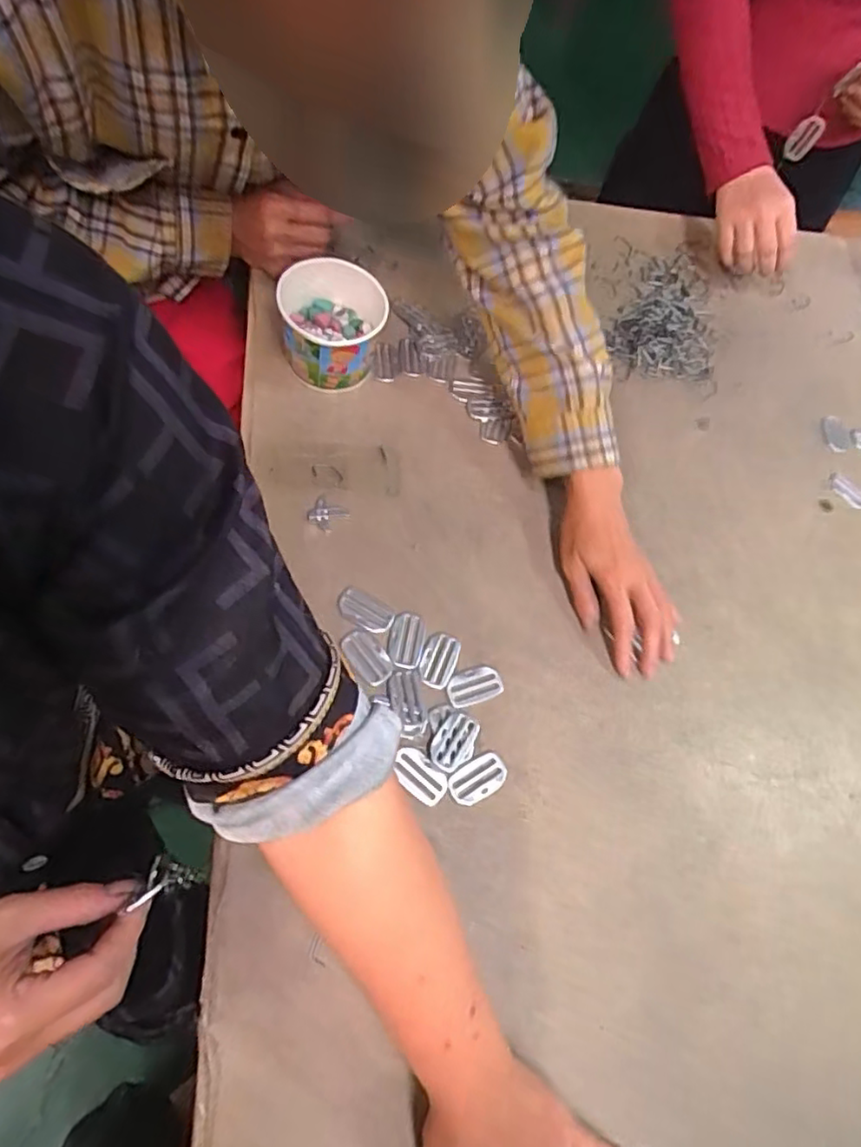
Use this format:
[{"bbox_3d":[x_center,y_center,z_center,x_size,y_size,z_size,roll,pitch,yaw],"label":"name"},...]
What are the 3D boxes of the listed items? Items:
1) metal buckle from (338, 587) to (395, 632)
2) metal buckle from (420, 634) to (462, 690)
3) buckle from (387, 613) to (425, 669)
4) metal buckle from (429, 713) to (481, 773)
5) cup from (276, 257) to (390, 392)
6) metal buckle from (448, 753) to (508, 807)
[{"bbox_3d":[-0.052,0.030,0.503,0.045,0.007,0.028,24,70,8],"label":"metal buckle"},{"bbox_3d":[0.007,0.068,0.498,0.026,0.005,0.044,20,70,6],"label":"metal buckle"},{"bbox_3d":[-0.019,0.053,0.499,0.027,0.007,0.045,10,69,2],"label":"buckle"},{"bbox_3d":[0.018,0.127,0.474,0.027,0.005,0.043,28,71,9],"label":"metal buckle"},{"bbox_3d":[-0.085,-0.220,0.564,0.095,0.076,0.101,1,69,-1],"label":"cup"},{"bbox_3d":[0.036,0.154,0.469,0.045,0.004,0.028,-27,79,-21],"label":"metal buckle"}]

